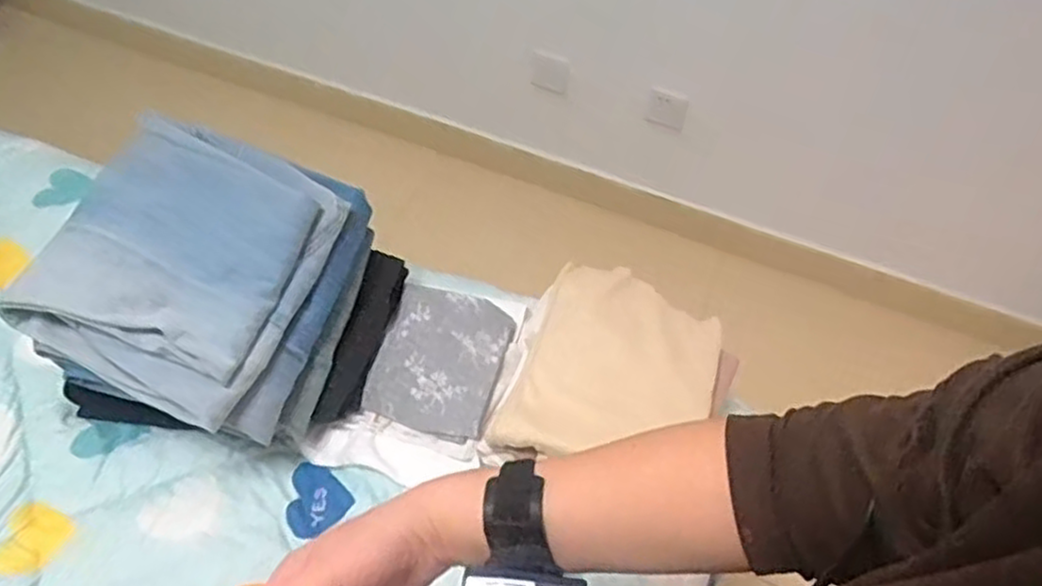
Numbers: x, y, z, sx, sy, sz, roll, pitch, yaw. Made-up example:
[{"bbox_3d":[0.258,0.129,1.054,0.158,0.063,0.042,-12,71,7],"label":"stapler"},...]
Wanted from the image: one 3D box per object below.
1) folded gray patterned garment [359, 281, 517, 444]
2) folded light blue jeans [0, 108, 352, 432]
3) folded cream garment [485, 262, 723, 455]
[{"bbox_3d":[-0.101,0.083,0.920,0.156,0.039,0.184,15,55,7],"label":"folded gray patterned garment"},{"bbox_3d":[-0.353,-0.035,0.771,0.246,0.102,0.284,18,55,8],"label":"folded light blue jeans"},{"bbox_3d":[0.118,0.096,0.891,0.234,0.033,0.282,22,56,12],"label":"folded cream garment"}]

